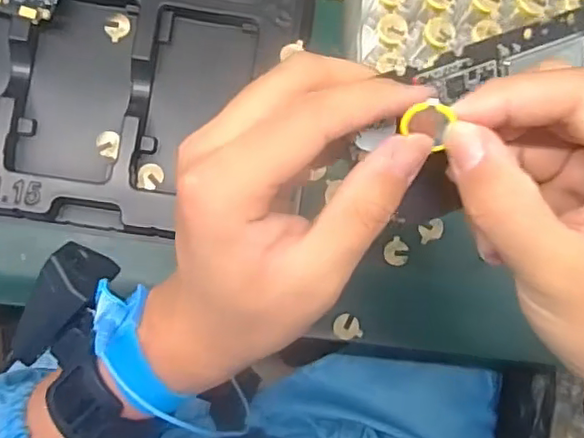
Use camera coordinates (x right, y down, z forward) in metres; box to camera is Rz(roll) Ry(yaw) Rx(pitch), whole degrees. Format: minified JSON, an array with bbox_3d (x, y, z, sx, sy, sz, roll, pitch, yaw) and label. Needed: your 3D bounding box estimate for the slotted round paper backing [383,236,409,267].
[{"bbox_3d":[0.076,0.025,0.436,0.017,0.005,0.018,-43,88,-8],"label":"slotted round paper backing"}]

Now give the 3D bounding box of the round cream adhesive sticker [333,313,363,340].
[{"bbox_3d":[0.039,0.077,0.426,0.018,0.004,0.019,1,83,-5],"label":"round cream adhesive sticker"}]

